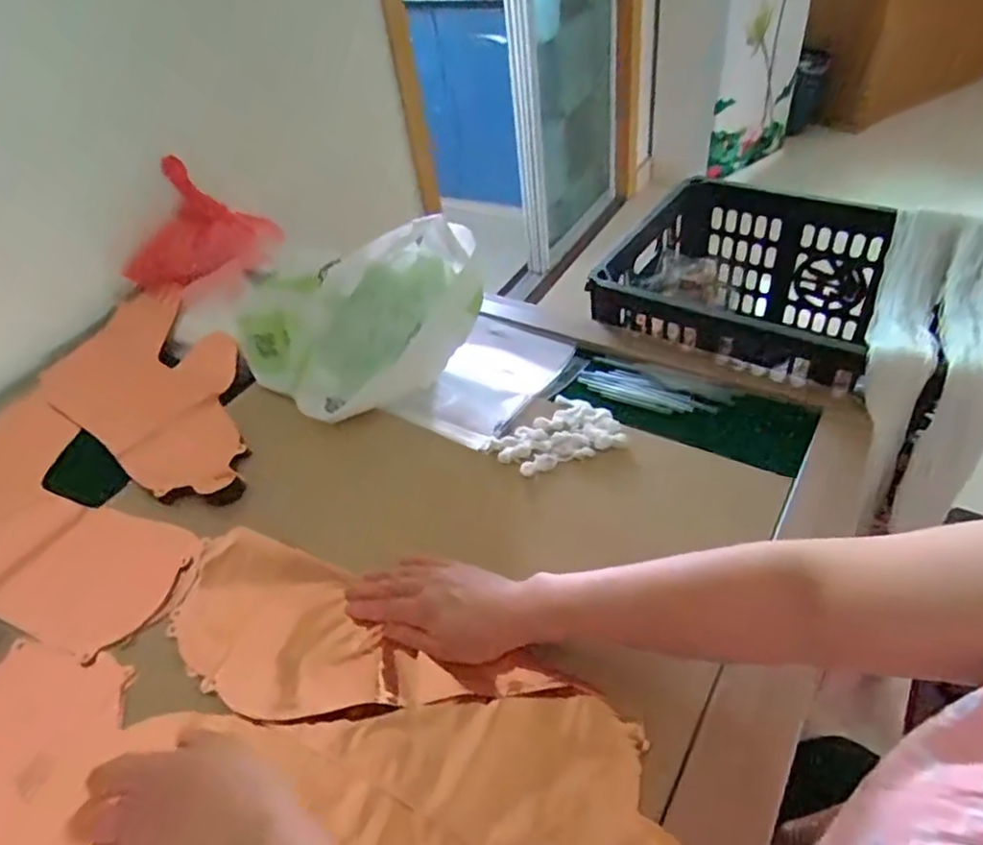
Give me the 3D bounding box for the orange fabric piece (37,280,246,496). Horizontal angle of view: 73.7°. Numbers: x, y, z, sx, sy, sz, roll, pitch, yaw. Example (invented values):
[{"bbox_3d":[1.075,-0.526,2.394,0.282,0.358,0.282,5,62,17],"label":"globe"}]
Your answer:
[{"bbox_3d":[-0.390,-0.030,0.787,0.205,0.049,0.395,-36,51,-27],"label":"orange fabric piece"}]

